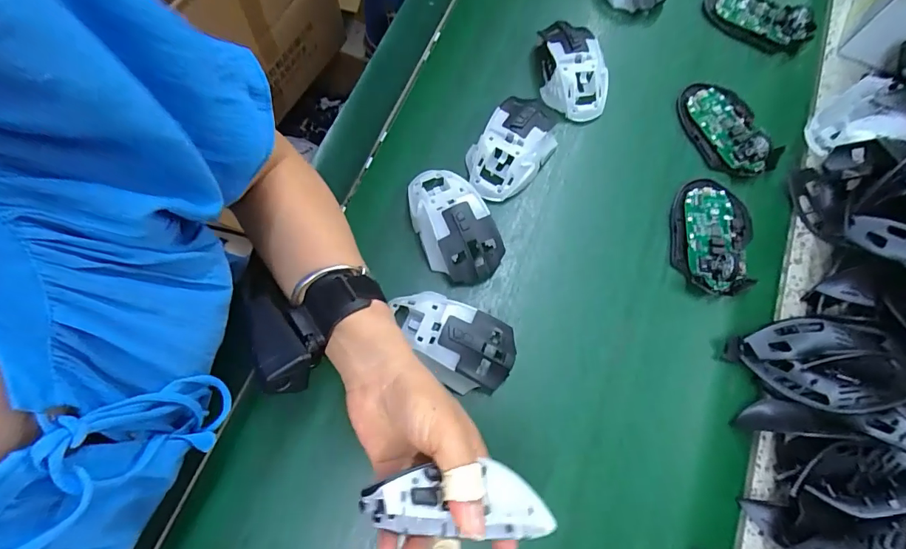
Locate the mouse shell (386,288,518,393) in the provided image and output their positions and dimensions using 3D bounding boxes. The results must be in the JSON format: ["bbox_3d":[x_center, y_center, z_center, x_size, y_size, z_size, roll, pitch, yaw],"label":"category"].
[{"bbox_3d":[-0.004,0.056,0.366,0.107,0.035,0.062,23,72,6],"label":"mouse shell"}]

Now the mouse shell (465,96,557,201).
[{"bbox_3d":[0.060,-0.127,0.427,0.063,0.039,0.113,34,74,9],"label":"mouse shell"}]

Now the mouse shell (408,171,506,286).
[{"bbox_3d":[-0.003,-0.049,0.403,0.069,0.033,0.118,-23,74,-9],"label":"mouse shell"}]

